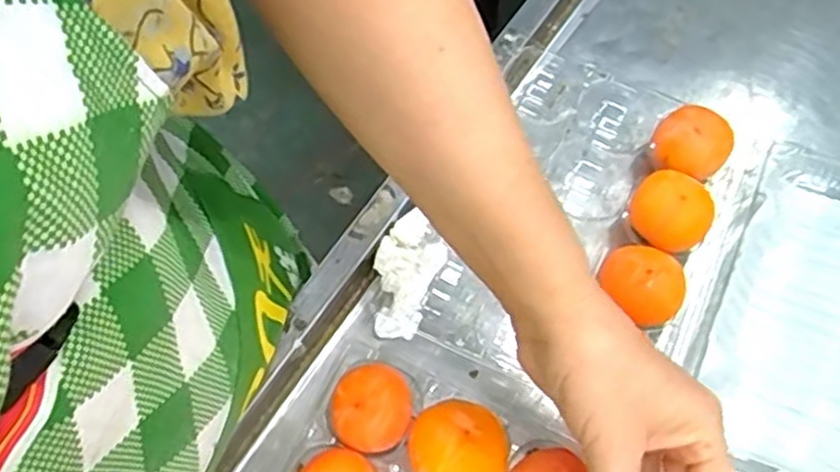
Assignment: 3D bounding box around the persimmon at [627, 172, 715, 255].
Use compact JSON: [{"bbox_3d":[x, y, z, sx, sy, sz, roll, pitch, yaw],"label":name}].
[{"bbox_3d":[0.156,-0.010,0.461,0.048,0.044,0.045,-1,65,2],"label":"persimmon"}]

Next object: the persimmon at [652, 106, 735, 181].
[{"bbox_3d":[0.175,-0.055,0.479,0.044,0.046,0.042,-1,65,2],"label":"persimmon"}]

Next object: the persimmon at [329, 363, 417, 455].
[{"bbox_3d":[-0.026,0.101,0.417,0.044,0.045,0.045,-1,65,2],"label":"persimmon"}]

